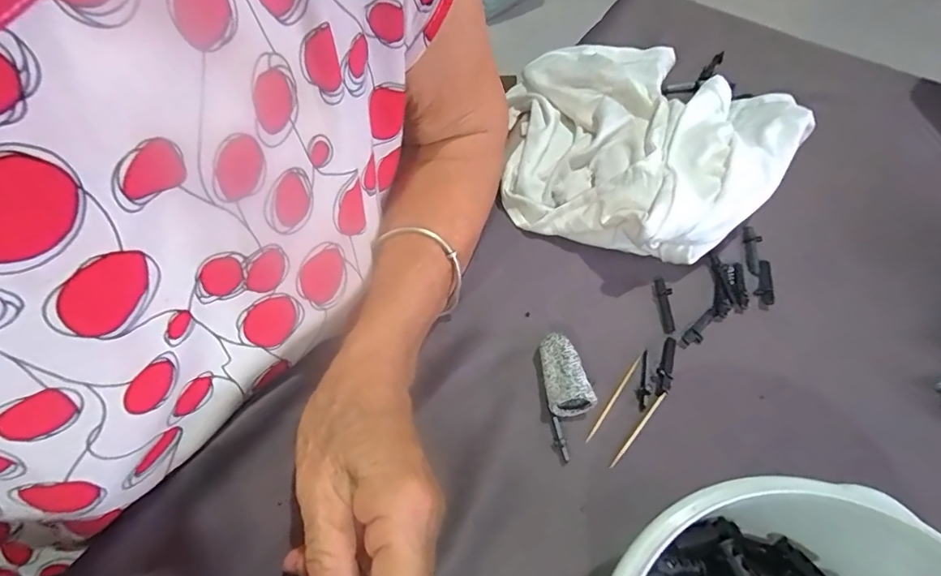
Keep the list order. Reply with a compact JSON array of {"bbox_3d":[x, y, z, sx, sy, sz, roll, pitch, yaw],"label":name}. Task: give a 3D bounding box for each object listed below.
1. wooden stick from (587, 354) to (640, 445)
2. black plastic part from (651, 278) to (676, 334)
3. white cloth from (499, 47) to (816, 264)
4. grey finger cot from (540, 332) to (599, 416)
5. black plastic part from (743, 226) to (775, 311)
[{"bbox_3d":[0.083,0.064,0.282,0.004,0.004,0.061,32,65,19],"label":"wooden stick"},{"bbox_3d":[0.122,0.011,0.306,0.010,0.004,0.036,1,59,2],"label":"black plastic part"},{"bbox_3d":[0.117,-0.121,0.358,0.210,0.052,0.214,33,65,20],"label":"white cloth"},{"bbox_3d":[0.051,0.049,0.276,0.023,0.022,0.044,-12,59,-5],"label":"grey finger cot"},{"bbox_3d":[0.190,-0.015,0.320,0.012,0.005,0.063,6,59,5],"label":"black plastic part"}]

